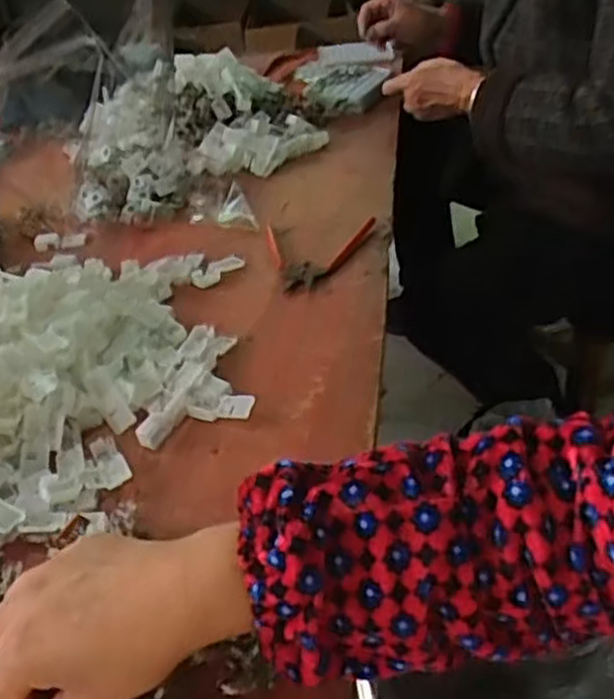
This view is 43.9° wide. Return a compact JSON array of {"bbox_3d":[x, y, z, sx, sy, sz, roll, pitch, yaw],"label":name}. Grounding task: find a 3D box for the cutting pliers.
[{"bbox_3d":[0.012,-0.097,0.753,0.112,0.010,0.124,-3,37,6],"label":"cutting pliers"}]

